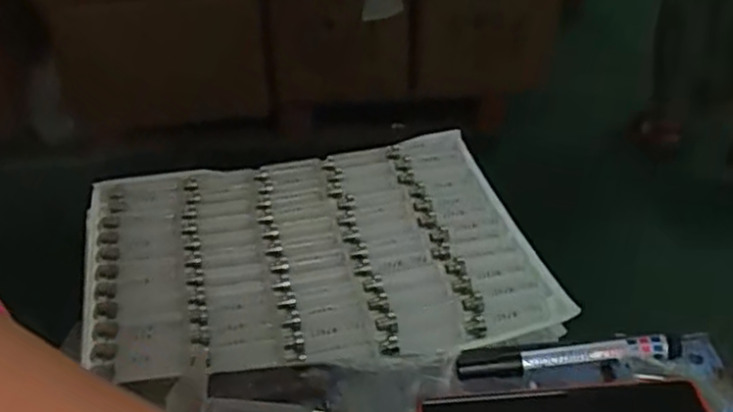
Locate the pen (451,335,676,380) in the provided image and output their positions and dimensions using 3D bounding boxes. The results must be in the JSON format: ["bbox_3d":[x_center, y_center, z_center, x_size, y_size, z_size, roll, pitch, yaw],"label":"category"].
[{"bbox_3d":[0.125,0.092,0.432,0.139,0.017,0.015,-6,36,-1],"label":"pen"}]

